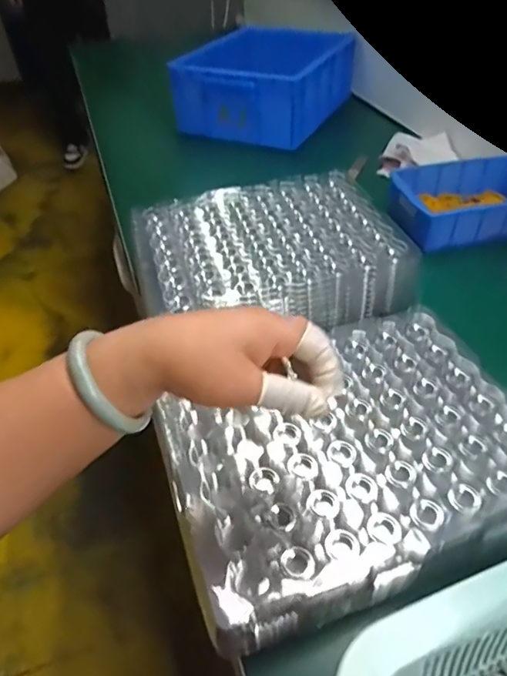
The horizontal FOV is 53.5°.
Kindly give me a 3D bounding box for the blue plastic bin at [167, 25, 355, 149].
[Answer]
[{"bbox_3d":[0.014,-0.514,1.012,0.271,0.112,0.313,17,47,18],"label":"blue plastic bin"}]

